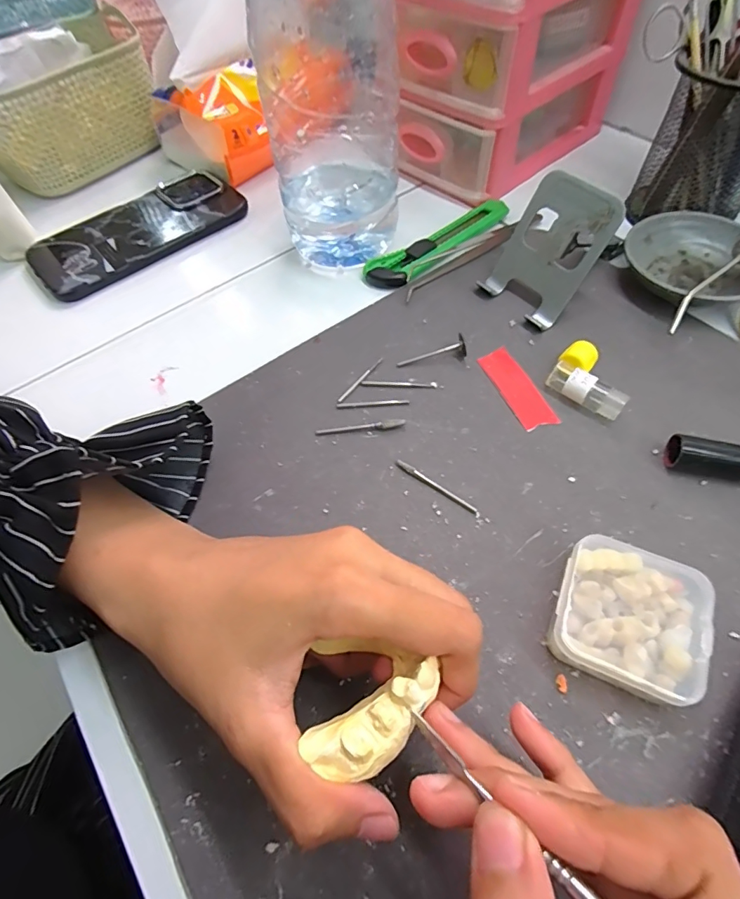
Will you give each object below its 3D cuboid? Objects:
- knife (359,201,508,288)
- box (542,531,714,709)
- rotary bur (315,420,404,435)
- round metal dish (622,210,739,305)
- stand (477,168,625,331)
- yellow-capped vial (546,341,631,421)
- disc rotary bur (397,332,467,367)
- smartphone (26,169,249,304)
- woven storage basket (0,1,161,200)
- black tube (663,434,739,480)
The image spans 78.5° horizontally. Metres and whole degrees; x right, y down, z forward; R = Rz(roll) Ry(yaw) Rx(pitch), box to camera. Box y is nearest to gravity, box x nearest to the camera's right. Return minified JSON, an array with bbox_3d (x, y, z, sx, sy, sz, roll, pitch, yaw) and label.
[{"bbox_3d":[0.056,-0.160,0.348,0.136,0.008,0.030,-35,61,-17],"label":"knife"},{"bbox_3d":[0.110,0.071,0.194,0.056,0.020,0.054,19,61,16],"label":"box"},{"bbox_3d":[-0.006,-0.013,0.263,0.051,0.004,0.004,-4,57,2],"label":"rotary bur"},{"bbox_3d":[0.222,-0.125,0.304,0.075,0.027,0.085,-15,58,-5],"label":"round metal dish"},{"bbox_3d":[0.112,-0.127,0.288,0.047,0.068,0.058,-33,61,-16],"label":"stand"},{"bbox_3d":[0.129,-0.039,0.263,0.043,0.019,0.031,35,66,23],"label":"yellow-capped vial"},{"bbox_3d":[0.040,-0.060,0.286,0.044,0.009,0.010,-18,58,-7],"label":"disc rotary bur"},{"bbox_3d":[-0.193,-0.184,0.381,0.170,0.016,0.083,-38,62,-18],"label":"smartphone"},{"bbox_3d":[-0.288,-0.322,0.427,0.159,0.083,0.134,-40,63,-19],"label":"woven storage basket"},{"bbox_3d":[0.175,0.006,0.231,0.042,0.018,0.014,16,60,14],"label":"black tube"}]

